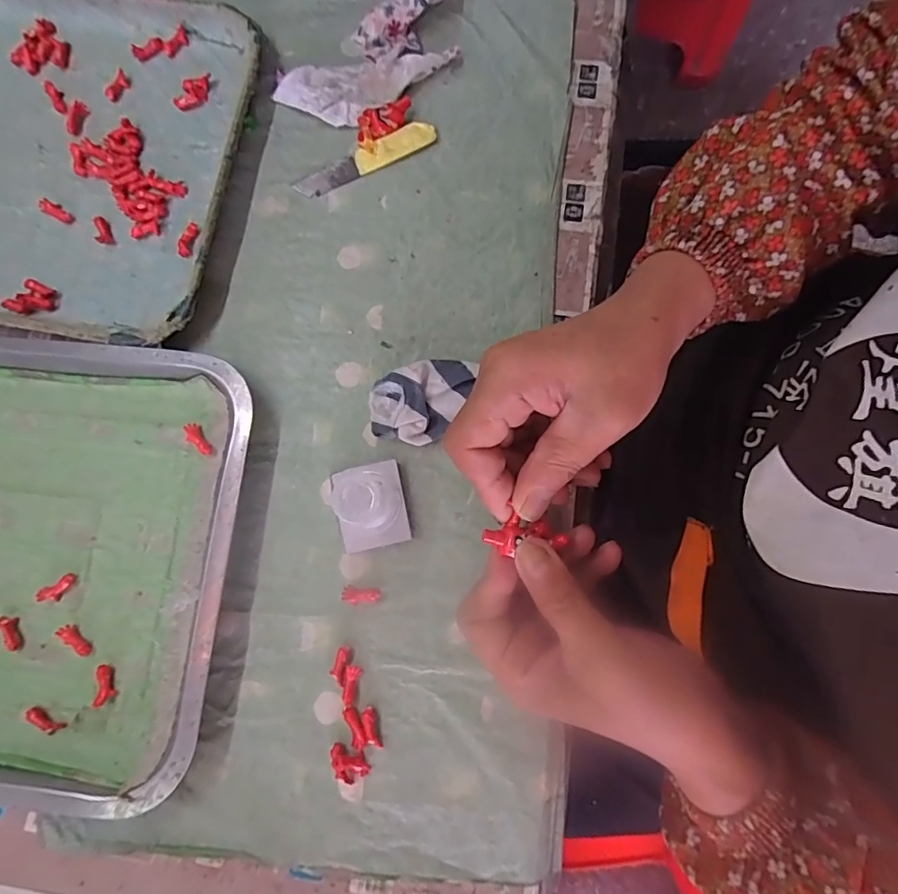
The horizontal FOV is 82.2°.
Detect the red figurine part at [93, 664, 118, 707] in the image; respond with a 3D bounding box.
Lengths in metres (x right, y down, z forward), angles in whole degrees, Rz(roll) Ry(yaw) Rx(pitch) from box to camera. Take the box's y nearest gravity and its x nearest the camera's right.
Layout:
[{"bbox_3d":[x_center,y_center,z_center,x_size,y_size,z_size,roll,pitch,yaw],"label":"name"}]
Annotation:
[{"bbox_3d":[-0.200,0.139,0.301,0.010,0.005,0.022,-2,80,0],"label":"red figurine part"}]

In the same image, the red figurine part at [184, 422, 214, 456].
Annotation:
[{"bbox_3d":[-0.160,-0.004,0.328,0.011,0.006,0.023,-31,81,-5],"label":"red figurine part"}]

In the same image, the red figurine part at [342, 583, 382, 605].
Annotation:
[{"bbox_3d":[-0.052,0.089,0.309,0.022,0.006,0.011,8,80,2],"label":"red figurine part"}]

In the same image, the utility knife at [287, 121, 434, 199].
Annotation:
[{"bbox_3d":[-0.058,-0.202,0.360,0.102,0.008,0.020,-23,80,-4],"label":"utility knife"}]

